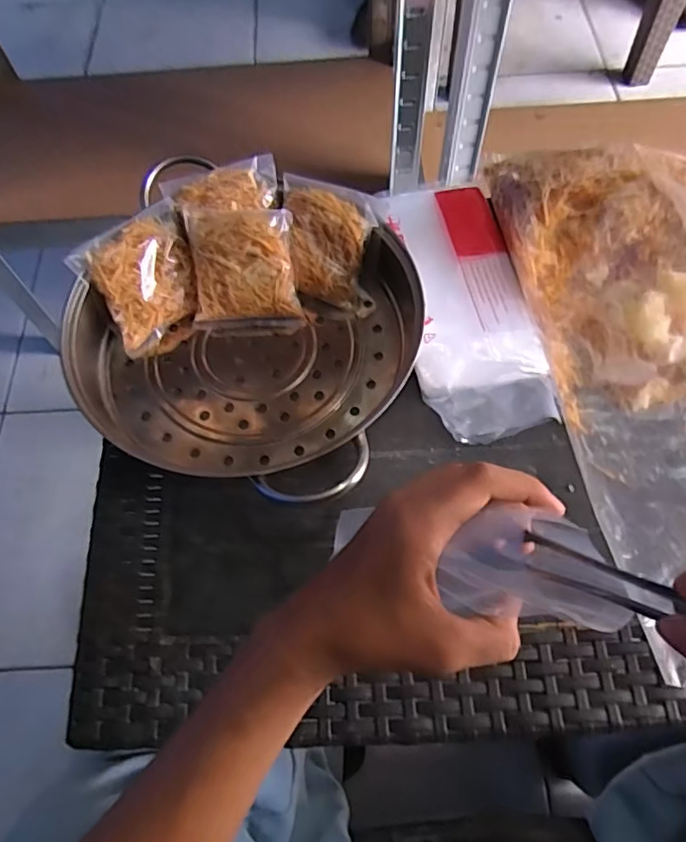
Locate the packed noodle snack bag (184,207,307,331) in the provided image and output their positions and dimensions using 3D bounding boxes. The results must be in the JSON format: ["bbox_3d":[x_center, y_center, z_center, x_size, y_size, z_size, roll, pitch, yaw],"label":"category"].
[{"bbox_3d":[-0.079,-0.121,0.467,0.087,0.025,0.096,0,109,0],"label":"packed noodle snack bag"}]

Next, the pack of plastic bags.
[{"bbox_3d":[0.098,-0.108,0.460,0.105,0.045,0.241,-11,65,-4],"label":"pack of plastic bags"}]

